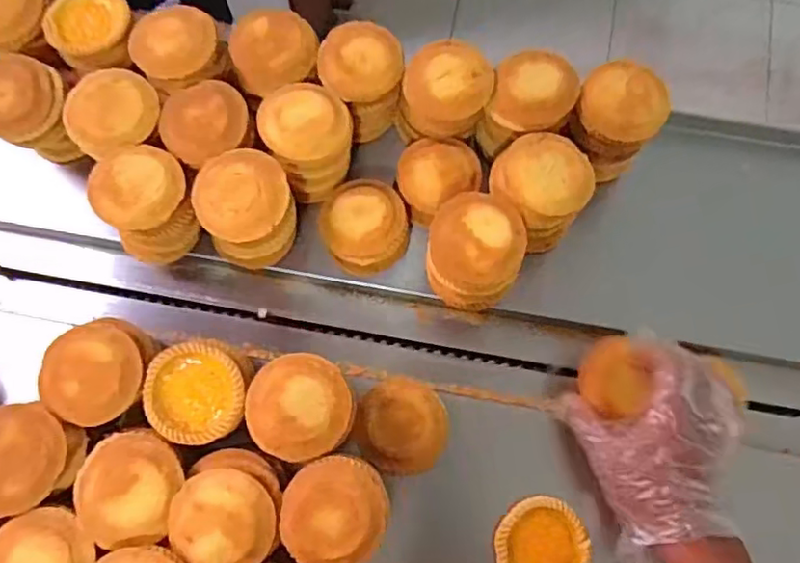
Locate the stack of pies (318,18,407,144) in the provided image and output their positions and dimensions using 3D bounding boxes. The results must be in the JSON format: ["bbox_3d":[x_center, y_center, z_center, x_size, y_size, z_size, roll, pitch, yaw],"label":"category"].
[{"bbox_3d":[-0.032,-0.175,0.536,0.068,0.079,0.066,-20,77,-5],"label":"stack of pies"}]

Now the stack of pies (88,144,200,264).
[{"bbox_3d":[-0.205,-0.062,0.508,0.075,0.085,0.076,-6,76,-2],"label":"stack of pies"}]

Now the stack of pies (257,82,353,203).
[{"bbox_3d":[-0.077,-0.123,0.523,0.068,0.073,0.080,-23,77,-6],"label":"stack of pies"}]

